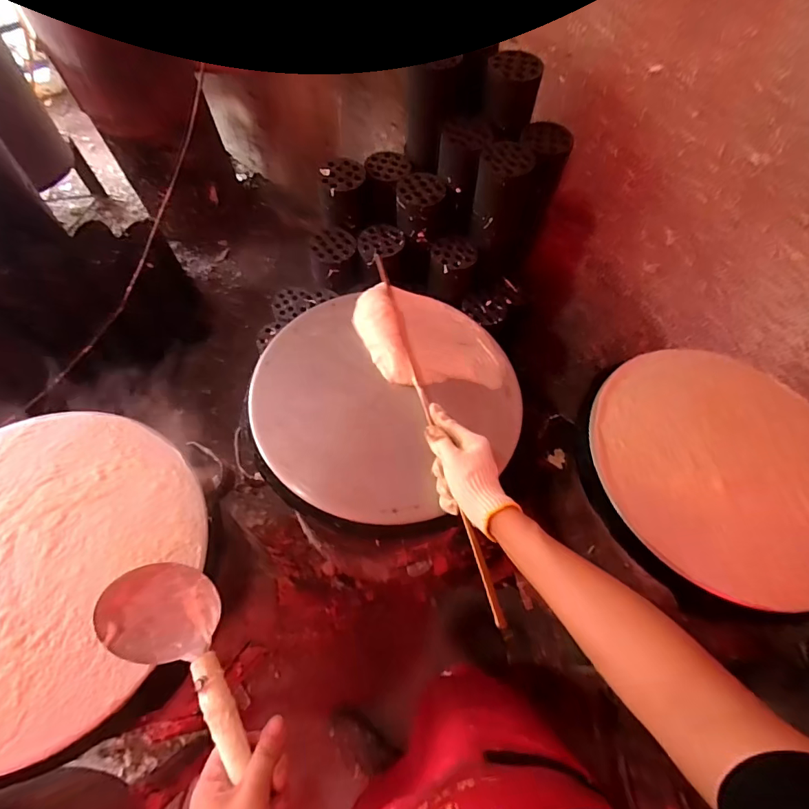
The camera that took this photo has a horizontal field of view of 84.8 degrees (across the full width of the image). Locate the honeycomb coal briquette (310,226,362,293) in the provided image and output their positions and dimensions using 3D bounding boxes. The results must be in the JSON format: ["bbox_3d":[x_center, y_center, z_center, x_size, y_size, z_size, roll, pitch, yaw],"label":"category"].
[{"bbox_3d":[-0.146,-0.304,0.949,0.109,0.089,0.103,-8,62,-9],"label":"honeycomb coal briquette"}]

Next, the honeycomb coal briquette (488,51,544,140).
[{"bbox_3d":[0.197,-0.567,0.816,0.100,0.102,0.101,7,61,-1],"label":"honeycomb coal briquette"}]

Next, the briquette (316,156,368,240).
[{"bbox_3d":[-0.117,-0.429,0.918,0.108,0.105,0.088,15,61,4],"label":"briquette"}]

